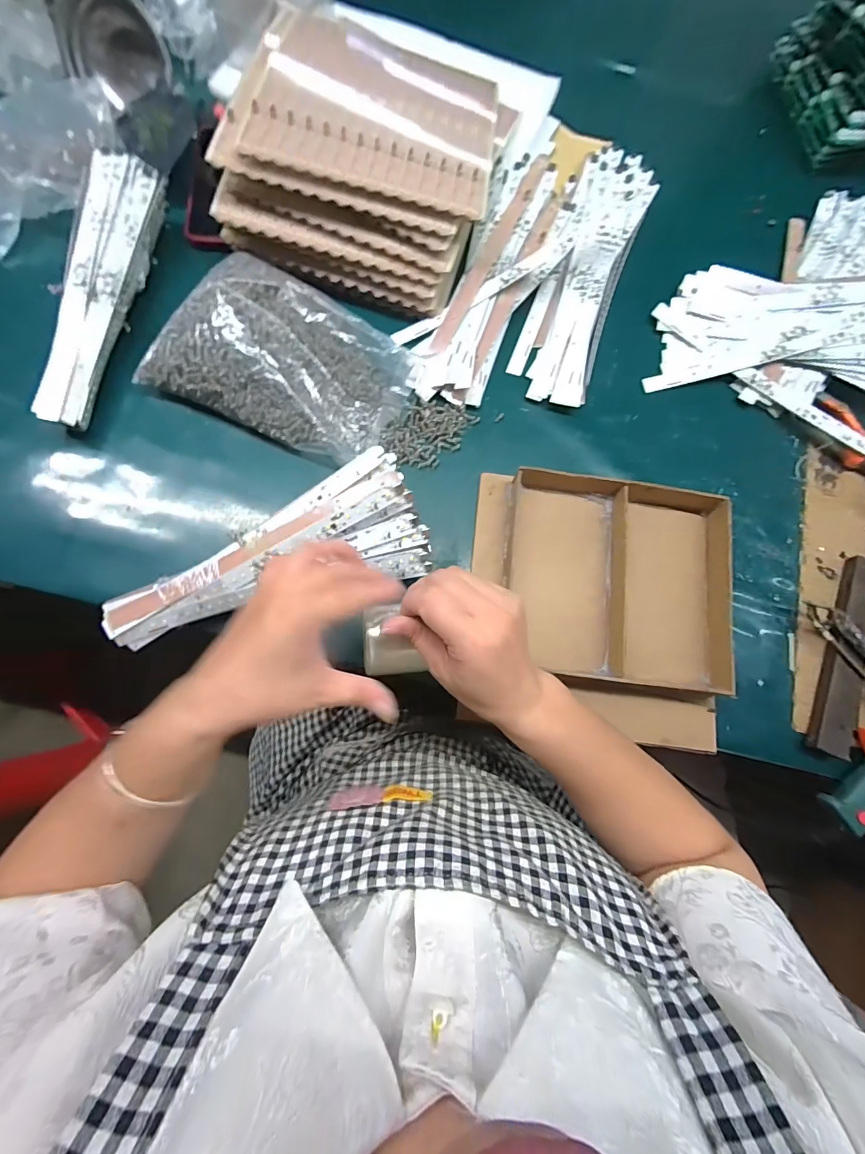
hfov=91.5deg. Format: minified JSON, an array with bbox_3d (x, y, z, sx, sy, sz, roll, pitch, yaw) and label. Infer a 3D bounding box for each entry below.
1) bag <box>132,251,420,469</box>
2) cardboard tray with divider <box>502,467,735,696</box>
[{"bbox_3d":[-0.155,-0.227,0.432,0.256,0.067,0.154,23,82,2],"label":"bag"},{"bbox_3d":[0.192,0.005,0.435,0.234,0.036,0.206,6,82,-1],"label":"cardboard tray with divider"}]

